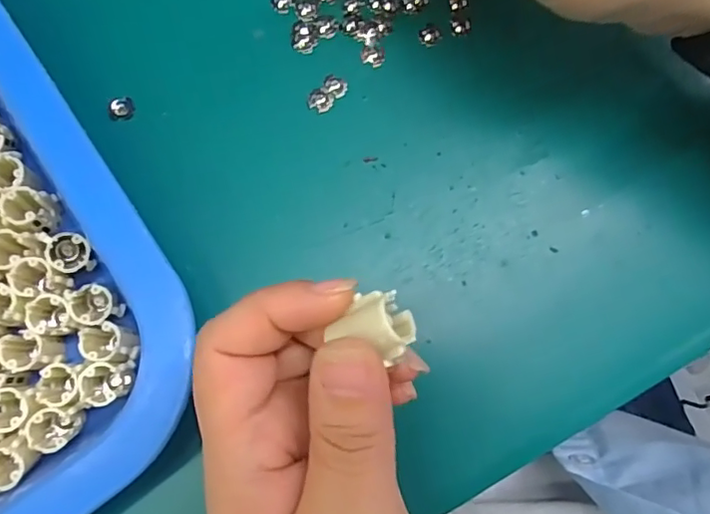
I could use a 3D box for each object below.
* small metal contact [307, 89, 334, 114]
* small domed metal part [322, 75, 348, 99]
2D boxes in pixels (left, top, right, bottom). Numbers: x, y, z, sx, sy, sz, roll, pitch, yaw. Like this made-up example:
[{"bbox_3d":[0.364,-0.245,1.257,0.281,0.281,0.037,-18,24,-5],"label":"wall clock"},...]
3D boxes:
[{"bbox_3d":[-0.014,-0.066,0.234,0.011,0.004,0.009,28,80,5],"label":"small metal contact"},{"bbox_3d":[-0.008,-0.072,0.235,0.011,0.004,0.009,28,80,5],"label":"small domed metal part"}]

